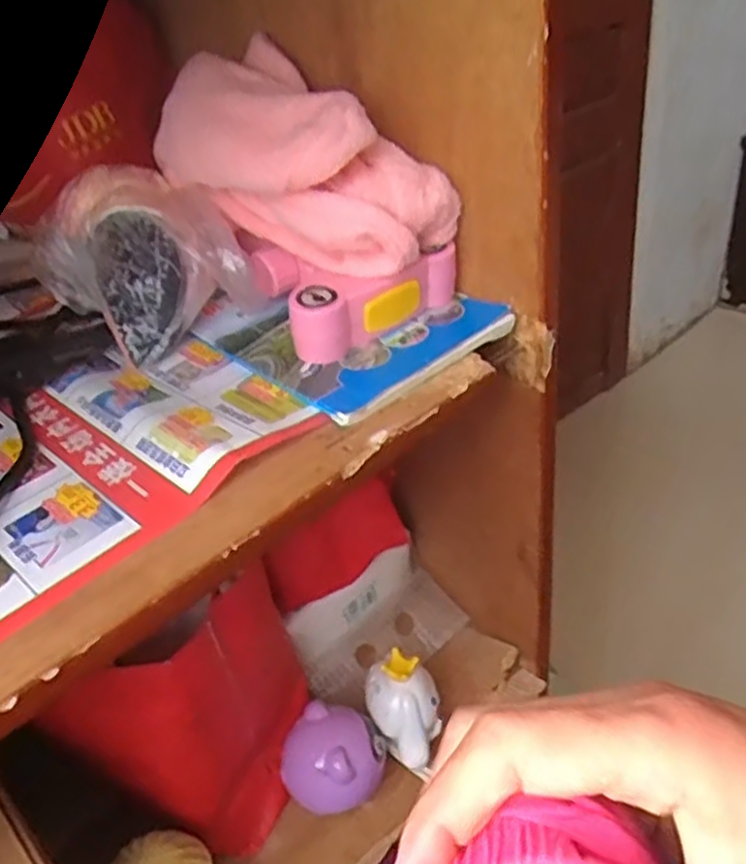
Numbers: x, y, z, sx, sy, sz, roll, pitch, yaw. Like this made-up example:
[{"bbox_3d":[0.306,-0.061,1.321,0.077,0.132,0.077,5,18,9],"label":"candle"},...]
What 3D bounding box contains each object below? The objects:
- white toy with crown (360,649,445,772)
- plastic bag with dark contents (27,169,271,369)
[{"bbox_3d":[0.022,0.202,0.558,0.054,0.061,0.055,-6,34,4],"label":"white toy with crown"},{"bbox_3d":[-0.139,-0.102,0.469,0.122,0.099,0.108,-19,35,-16],"label":"plastic bag with dark contents"}]

